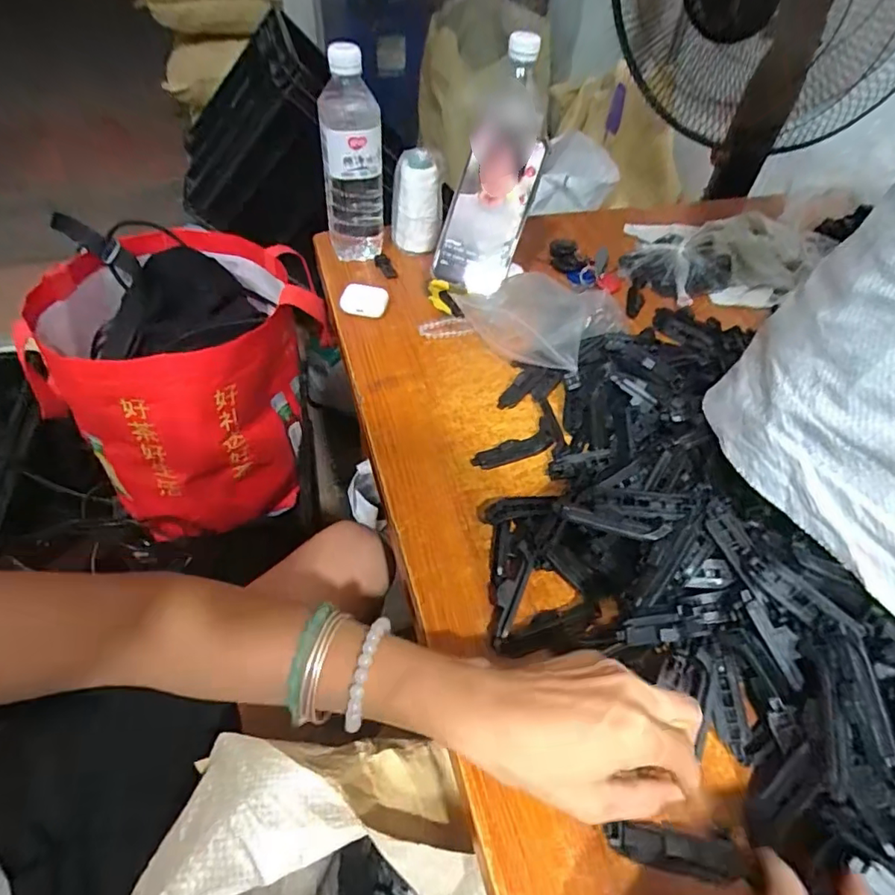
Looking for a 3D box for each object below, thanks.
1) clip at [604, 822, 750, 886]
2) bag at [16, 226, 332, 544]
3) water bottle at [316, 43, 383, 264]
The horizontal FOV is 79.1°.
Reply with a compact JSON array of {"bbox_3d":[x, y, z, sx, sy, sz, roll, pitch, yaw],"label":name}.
[{"bbox_3d":[0.120,0.214,0.287,0.070,0.015,0.019,7,49,8],"label":"clip"},{"bbox_3d":[-0.327,-0.089,0.734,0.332,0.299,0.285,-20,53,-21],"label":"bag"},{"bbox_3d":[-0.104,-0.300,0.591,0.068,0.207,0.056,-5,49,-6],"label":"water bottle"}]

